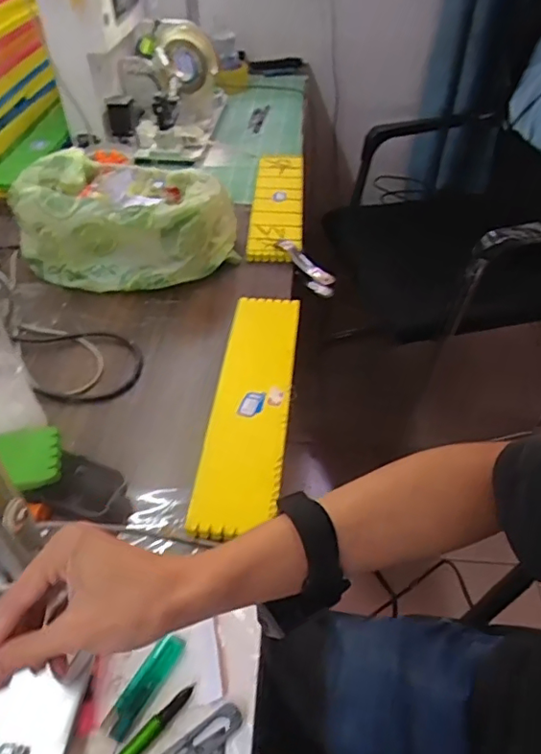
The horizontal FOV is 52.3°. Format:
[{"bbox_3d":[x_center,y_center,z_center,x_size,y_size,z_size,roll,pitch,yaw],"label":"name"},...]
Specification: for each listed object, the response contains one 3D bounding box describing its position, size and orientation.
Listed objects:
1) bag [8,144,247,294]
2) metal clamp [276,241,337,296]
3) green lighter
[{"bbox_3d":[-0.203,-0.224,0.781,0.296,0.102,0.183,3,45,3],"label":"bag"},{"bbox_3d":[0.052,-0.162,0.805,0.023,0.041,0.110,-33,74,-31],"label":"metal clamp"},{"bbox_3d":[-0.093,0.230,0.412,0.021,0.011,0.075,25,50,23],"label":"green lighter"}]

